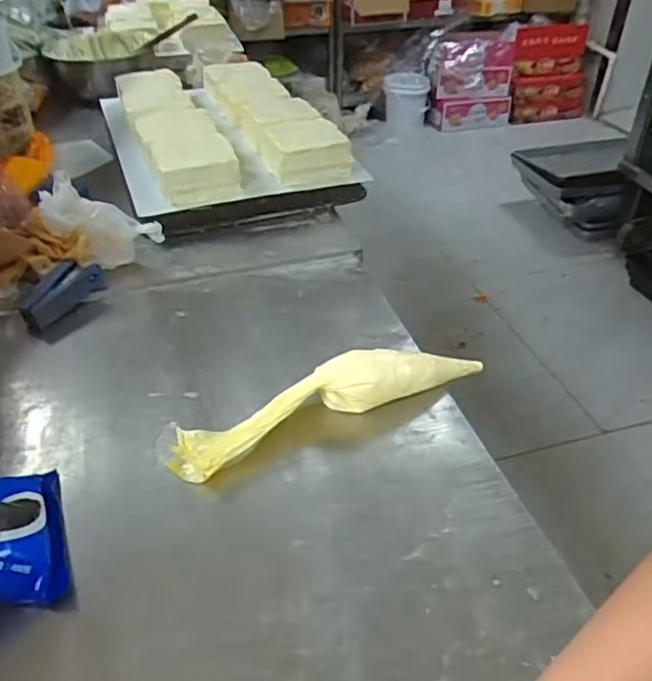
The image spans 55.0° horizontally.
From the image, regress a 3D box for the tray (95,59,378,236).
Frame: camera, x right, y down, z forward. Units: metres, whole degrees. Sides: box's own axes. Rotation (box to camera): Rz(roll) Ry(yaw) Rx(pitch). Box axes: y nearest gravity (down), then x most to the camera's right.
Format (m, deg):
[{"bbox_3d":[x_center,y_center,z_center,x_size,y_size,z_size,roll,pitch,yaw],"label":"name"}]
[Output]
[{"bbox_3d":[-0.209,-0.392,1.197,0.360,0.119,0.541,-14,40,-17],"label":"tray"}]

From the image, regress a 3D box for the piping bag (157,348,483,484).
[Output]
[{"bbox_3d":[0.007,0.058,0.689,0.379,0.055,0.074,-16,41,-21],"label":"piping bag"}]

